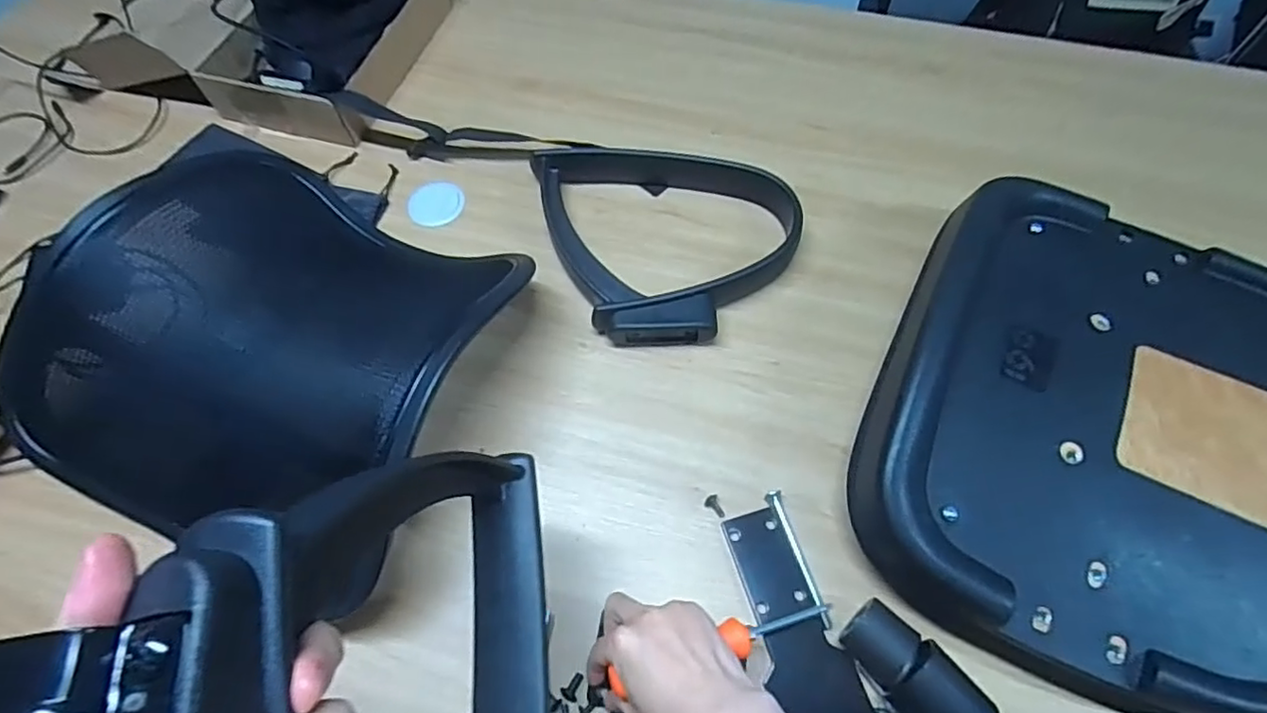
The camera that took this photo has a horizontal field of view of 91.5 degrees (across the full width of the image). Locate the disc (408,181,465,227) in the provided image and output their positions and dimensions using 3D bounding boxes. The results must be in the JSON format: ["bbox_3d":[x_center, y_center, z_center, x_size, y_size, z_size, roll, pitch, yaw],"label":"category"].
[{"bbox_3d":[-0.240,-0.188,0.746,0.069,0.006,0.071,-1,62,2],"label":"disc"}]

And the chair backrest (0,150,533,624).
[{"bbox_3d":[-0.364,-0.019,0.598,0.392,0.123,0.372,15,64,10],"label":"chair backrest"}]

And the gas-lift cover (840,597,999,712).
[{"bbox_3d":[0.219,0.245,0.478,0.050,0.055,0.113,-35,53,-15],"label":"gas-lift cover"}]

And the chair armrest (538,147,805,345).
[{"bbox_3d":[0.039,-0.151,0.700,0.252,0.046,0.292,-25,64,-11],"label":"chair armrest"}]

